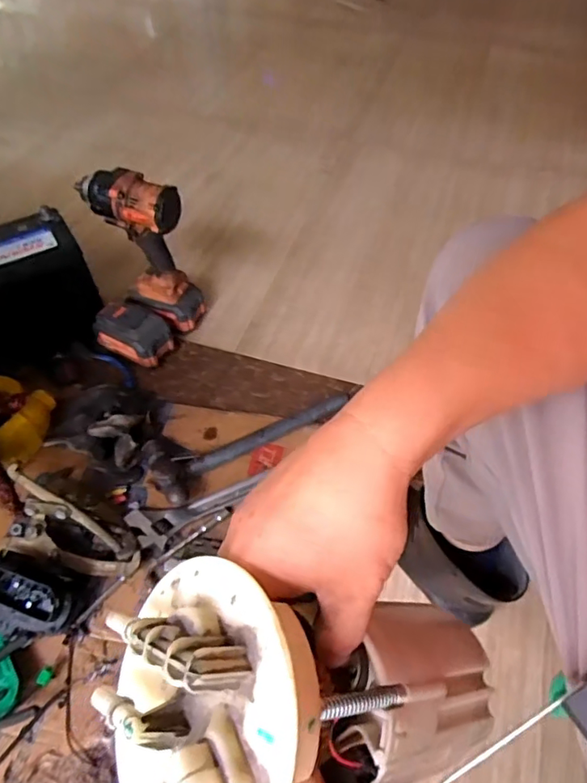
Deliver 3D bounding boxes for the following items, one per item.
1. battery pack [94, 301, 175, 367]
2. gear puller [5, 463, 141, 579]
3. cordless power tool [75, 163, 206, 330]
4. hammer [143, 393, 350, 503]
[{"bbox_3d":[-0.280,-0.103,0.948,0.132,0.076,0.084,22,56,16],"label":"battery pack"},{"bbox_3d":[-0.304,0.191,0.707,0.198,0.100,0.079,19,55,14],"label":"gear puller"},{"bbox_3d":[-0.241,-0.238,0.904,0.137,0.254,0.077,14,54,11],"label":"cordless power tool"},{"bbox_3d":[-0.069,0.055,0.836,0.333,0.060,0.118,-30,58,-21],"label":"hammer"}]

